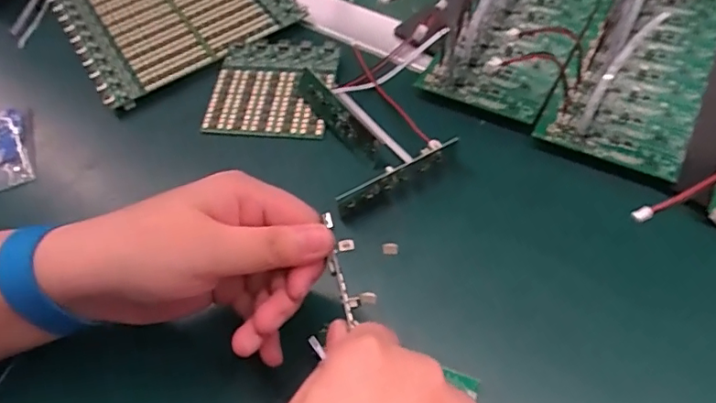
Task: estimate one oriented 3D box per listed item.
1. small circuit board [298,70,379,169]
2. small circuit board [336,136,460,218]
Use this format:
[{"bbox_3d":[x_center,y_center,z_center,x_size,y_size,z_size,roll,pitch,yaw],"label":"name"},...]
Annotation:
[{"bbox_3d":[-0.017,-0.060,0.376,0.013,0.029,0.090,-27,56,-14],"label":"small circuit board"},{"bbox_3d":[0.024,-0.014,0.337,0.081,0.020,0.007,-27,55,-14],"label":"small circuit board"}]

